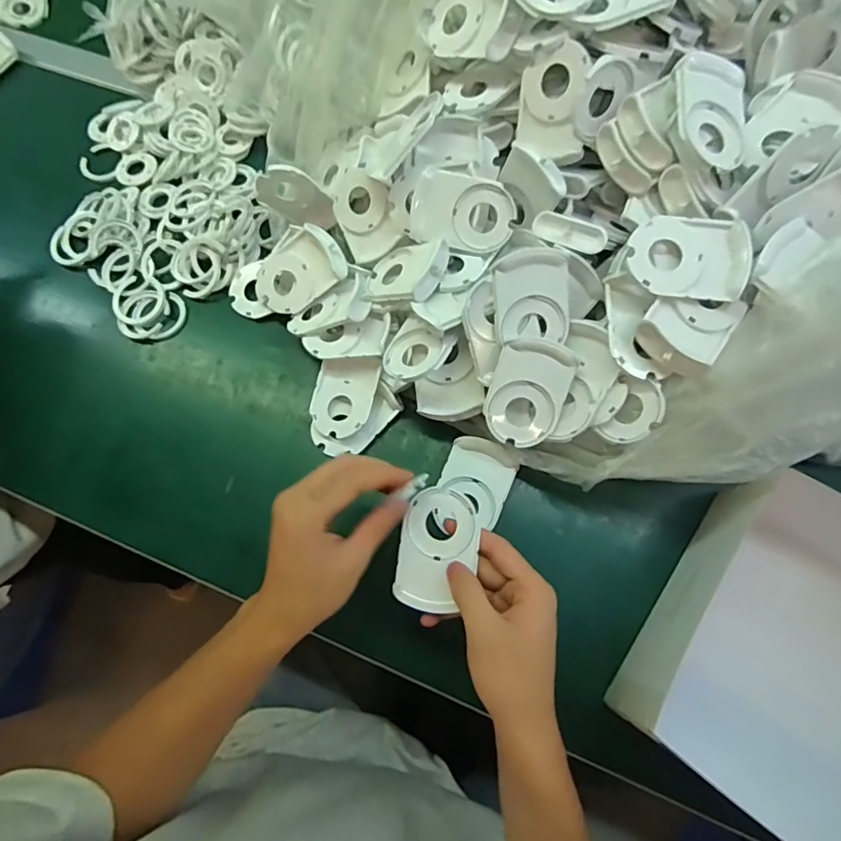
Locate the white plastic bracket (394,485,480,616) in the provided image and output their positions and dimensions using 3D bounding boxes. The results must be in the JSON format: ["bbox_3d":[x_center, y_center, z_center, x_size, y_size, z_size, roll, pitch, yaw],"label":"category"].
[{"bbox_3d":[0.012,0.092,0.368,0.056,0.004,0.083,5,79,17],"label":"white plastic bracket"}]

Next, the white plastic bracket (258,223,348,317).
[{"bbox_3d":[-0.112,-0.138,0.481,0.087,0.027,0.064,-36,83,16],"label":"white plastic bracket"}]

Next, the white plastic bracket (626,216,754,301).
[{"bbox_3d":[0.184,-0.115,0.355,0.077,0.018,0.057,5,72,4],"label":"white plastic bracket"}]

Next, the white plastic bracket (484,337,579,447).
[{"bbox_3d":[0.082,-0.021,0.394,0.057,0.009,0.083,18,107,4],"label":"white plastic bracket"}]

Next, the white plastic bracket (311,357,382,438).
[{"bbox_3d":[-0.066,-0.020,0.460,0.060,0.013,0.070,5,79,22],"label":"white plastic bracket"}]

